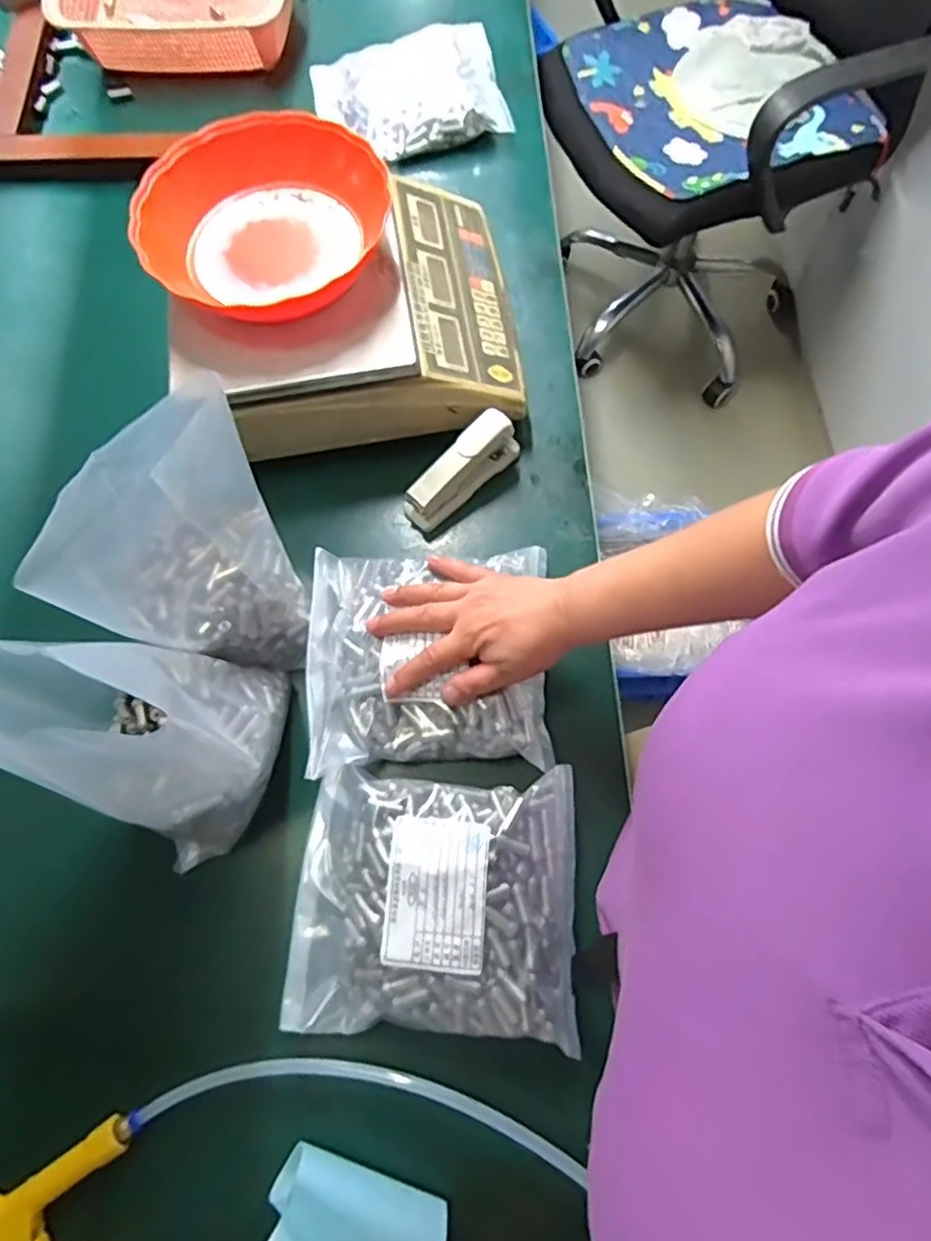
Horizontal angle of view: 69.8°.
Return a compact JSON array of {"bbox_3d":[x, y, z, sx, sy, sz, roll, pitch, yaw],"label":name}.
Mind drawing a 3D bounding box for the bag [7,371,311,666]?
[{"bbox_3d":[-0.195,-0.061,0.491,0.114,0.171,0.152,-3,70,0],"label":"bag"}]

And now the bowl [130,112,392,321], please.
[{"bbox_3d":[-0.172,-0.336,0.566,0.193,0.049,0.184,0,70,1],"label":"bowl"}]

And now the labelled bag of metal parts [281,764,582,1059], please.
[{"bbox_3d":[-0.023,0.197,0.473,0.200,0.048,0.172,1,71,2],"label":"labelled bag of metal parts"}]

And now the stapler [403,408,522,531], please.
[{"bbox_3d":[-0.002,-0.138,0.599,0.034,0.047,0.120,42,76,14],"label":"stapler"}]

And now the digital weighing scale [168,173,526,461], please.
[{"bbox_3d":[-0.105,-0.297,0.610,0.289,0.091,0.249,-9,71,-2],"label":"digital weighing scale"}]

